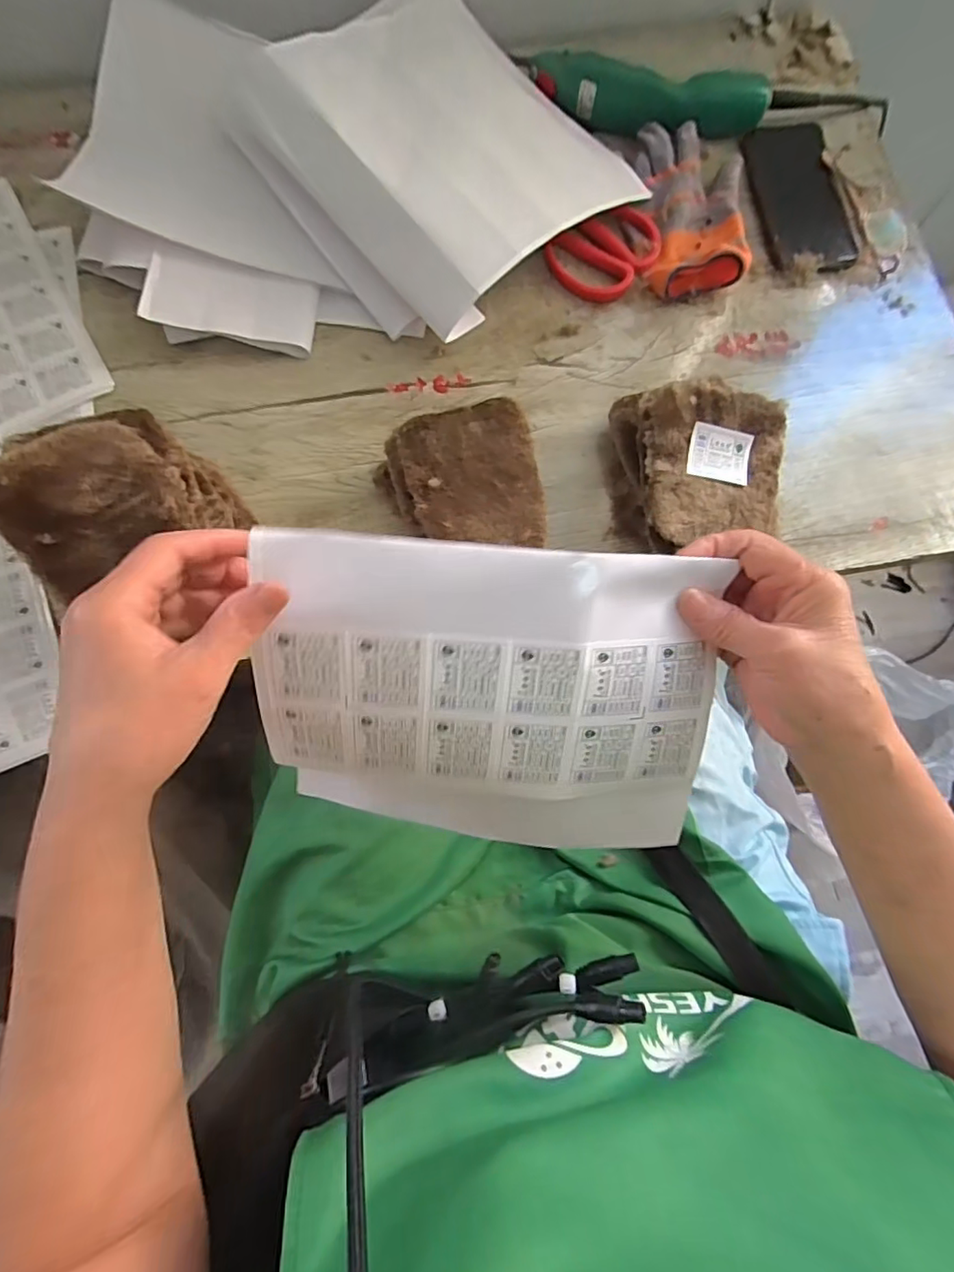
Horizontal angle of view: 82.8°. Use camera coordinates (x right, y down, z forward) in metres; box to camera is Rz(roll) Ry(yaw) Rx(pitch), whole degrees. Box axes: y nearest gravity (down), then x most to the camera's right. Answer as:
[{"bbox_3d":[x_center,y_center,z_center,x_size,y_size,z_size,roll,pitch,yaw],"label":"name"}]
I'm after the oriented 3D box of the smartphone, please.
[{"bbox_3d":[0.300,-0.415,0.508,0.080,0.014,0.167,-5,76,-3],"label":"smartphone"}]

